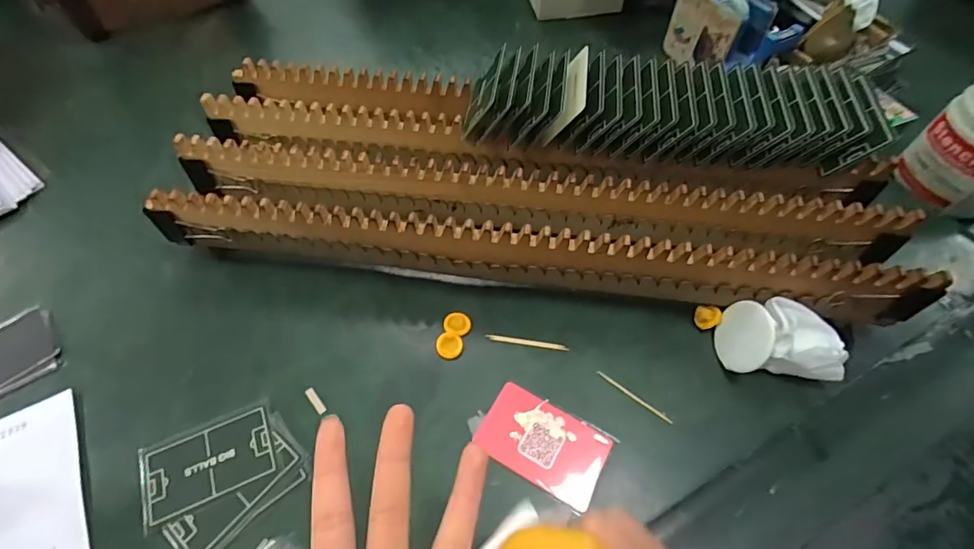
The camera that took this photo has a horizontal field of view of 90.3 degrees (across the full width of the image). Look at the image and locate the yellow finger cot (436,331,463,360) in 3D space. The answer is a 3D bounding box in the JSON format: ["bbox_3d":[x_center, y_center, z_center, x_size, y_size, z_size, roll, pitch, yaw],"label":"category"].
[{"bbox_3d":[-0.029,0.055,0.378,0.020,0.004,0.022,-5,56,-5],"label":"yellow finger cot"}]

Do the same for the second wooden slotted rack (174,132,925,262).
[{"bbox_3d":[0.028,-0.052,0.405,0.560,0.085,0.019,7,56,4],"label":"second wooden slotted rack"}]

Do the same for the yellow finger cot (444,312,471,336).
[{"bbox_3d":[-0.023,0.039,0.388,0.020,0.004,0.019,1,56,-1],"label":"yellow finger cot"}]

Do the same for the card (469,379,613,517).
[{"bbox_3d":[0.039,0.118,0.340,0.086,0.005,0.053,27,62,18],"label":"card"}]

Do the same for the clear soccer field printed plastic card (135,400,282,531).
[{"bbox_3d":[-0.190,0.127,0.332,0.085,0.004,0.054,-20,59,-14],"label":"clear soccer field printed plastic card"}]

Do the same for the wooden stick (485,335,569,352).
[{"bbox_3d":[0.032,0.053,0.383,0.064,0.004,0.005,8,56,4],"label":"wooden stick"}]

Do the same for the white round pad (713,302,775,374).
[{"bbox_3d":[0.188,0.045,0.357,0.004,0.049,0.049,8,57,-22],"label":"white round pad"}]

